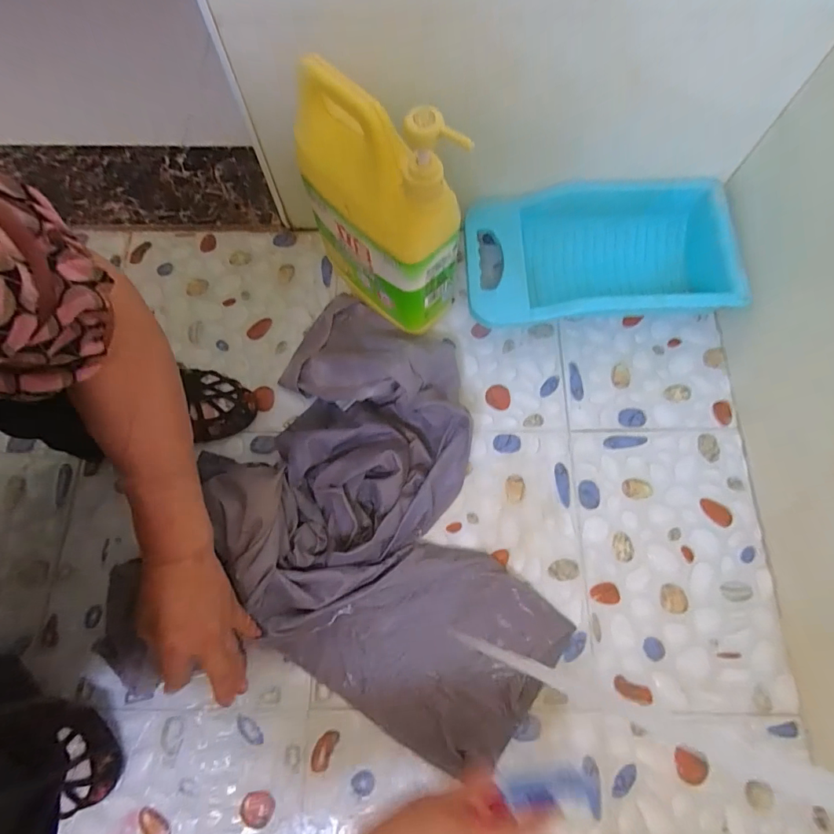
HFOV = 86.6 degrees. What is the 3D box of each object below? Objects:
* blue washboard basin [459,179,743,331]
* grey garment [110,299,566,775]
[{"bbox_3d":[0.238,-0.200,0.578,0.349,0.079,0.182,-3,72,0],"label":"blue washboard basin"},{"bbox_3d":[-0.046,0.135,0.465,0.427,0.094,0.465,0,72,1],"label":"grey garment"}]

